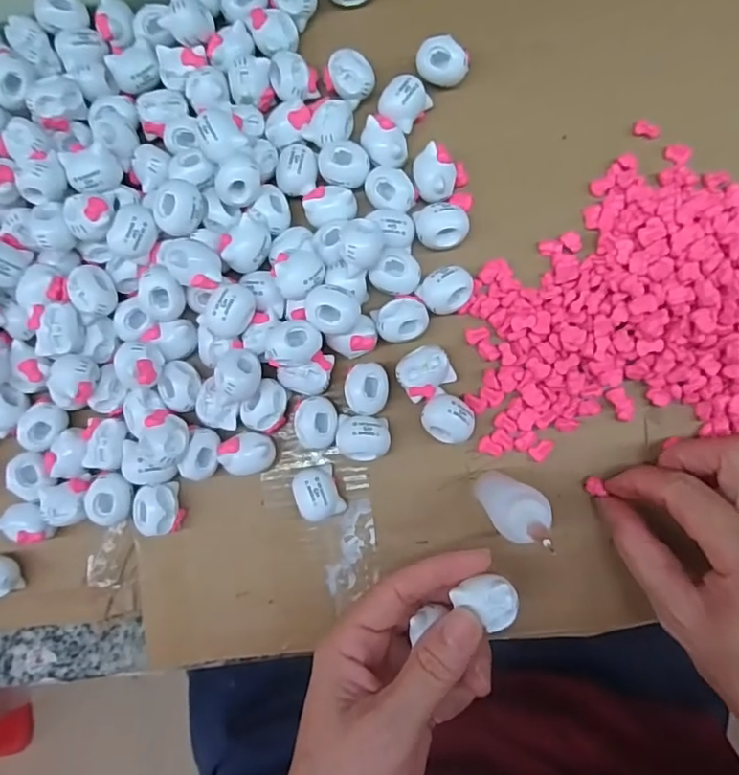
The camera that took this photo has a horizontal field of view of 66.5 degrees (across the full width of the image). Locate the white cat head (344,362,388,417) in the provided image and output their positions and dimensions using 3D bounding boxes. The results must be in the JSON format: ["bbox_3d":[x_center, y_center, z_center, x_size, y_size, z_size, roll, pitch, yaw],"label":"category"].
[{"bbox_3d":[-0.001,0.001,0.277,0.021,0.015,0.025,-4,86,4],"label":"white cat head"}]

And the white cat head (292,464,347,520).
[{"bbox_3d":[-0.025,0.052,0.279,0.020,0.020,0.026,-24,85,2],"label":"white cat head"}]

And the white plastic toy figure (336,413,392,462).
[{"bbox_3d":[-0.003,0.025,0.279,0.025,0.021,0.022,-2,86,4],"label":"white plastic toy figure"}]

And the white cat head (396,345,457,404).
[{"bbox_3d":[0.027,-0.007,0.277,0.025,0.016,0.024,-32,84,2],"label":"white cat head"}]

